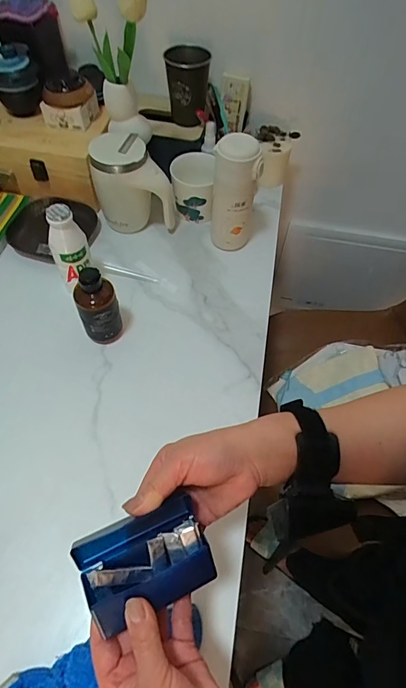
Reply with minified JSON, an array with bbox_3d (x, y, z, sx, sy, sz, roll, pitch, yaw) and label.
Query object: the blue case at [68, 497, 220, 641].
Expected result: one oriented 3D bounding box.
[{"bbox_3d":[-0.042,0.163,0.305,0.092,0.022,0.066,-22,61,-15],"label":"blue case"}]

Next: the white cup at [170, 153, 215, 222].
[{"bbox_3d":[-0.019,-0.273,0.713,0.074,0.094,0.087,4,58,1],"label":"white cup"}]

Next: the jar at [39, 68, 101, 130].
[{"bbox_3d":[-0.223,-0.412,0.680,0.078,0.065,0.074,1,58,-1],"label":"jar"}]

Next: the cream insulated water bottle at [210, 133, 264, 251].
[{"bbox_3d":[0.051,-0.235,0.642,0.067,0.188,0.067,8,58,3],"label":"cream insulated water bottle"}]

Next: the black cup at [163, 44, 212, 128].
[{"bbox_3d":[-0.027,-0.441,0.692,0.072,0.103,0.067,0,58,-2],"label":"black cup"}]

